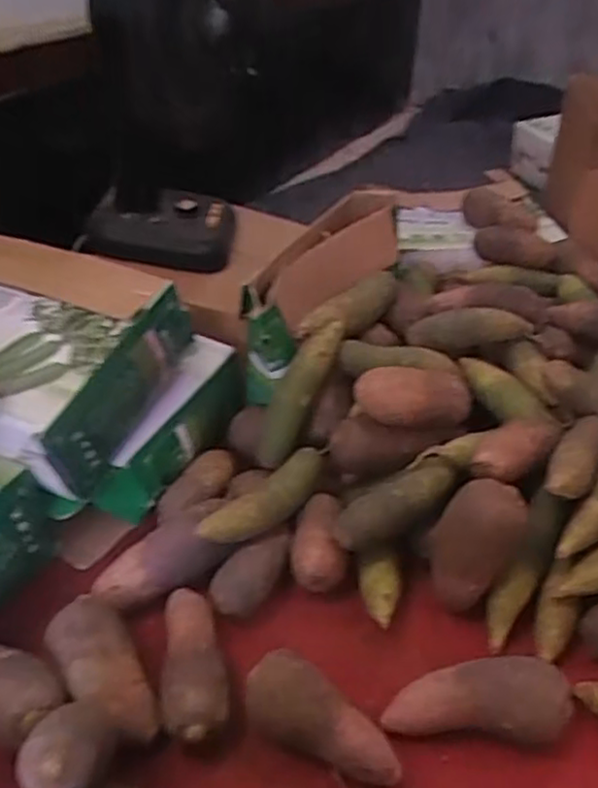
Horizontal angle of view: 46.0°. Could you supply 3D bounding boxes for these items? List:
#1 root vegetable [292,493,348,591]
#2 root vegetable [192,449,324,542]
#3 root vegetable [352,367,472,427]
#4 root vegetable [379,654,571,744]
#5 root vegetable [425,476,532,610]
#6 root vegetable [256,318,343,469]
[{"bbox_3d":[0.027,0.182,0.871,0.068,0.050,0.116,5,38,5],"label":"root vegetable"},{"bbox_3d":[-0.035,0.126,0.867,0.049,0.043,0.202,29,46,32],"label":"root vegetable"},{"bbox_3d":[0.148,0.000,0.927,0.154,0.071,0.072,4,35,-21],"label":"root vegetable"},{"bbox_3d":[0.179,0.315,0.720,0.181,0.063,0.073,1,38,1],"label":"root vegetable"},{"bbox_3d":[0.203,0.166,0.818,0.094,0.151,0.072,33,13,3],"label":"root vegetable"},{"bbox_3d":[0.004,-0.003,0.980,0.049,0.211,0.044,8,26,-43],"label":"root vegetable"}]

